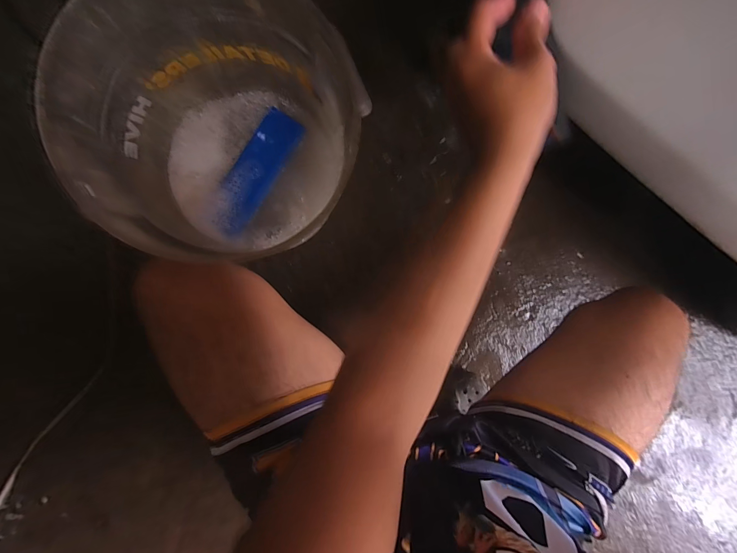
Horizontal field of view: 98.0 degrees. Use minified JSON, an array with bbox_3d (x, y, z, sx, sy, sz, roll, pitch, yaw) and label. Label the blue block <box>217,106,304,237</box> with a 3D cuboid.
[{"bbox_3d":[-0.188,-0.176,0.533,0.068,0.030,0.219,30,89,-8],"label":"blue block"}]

